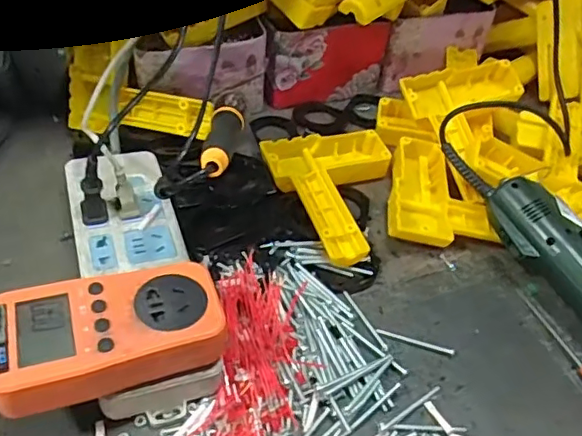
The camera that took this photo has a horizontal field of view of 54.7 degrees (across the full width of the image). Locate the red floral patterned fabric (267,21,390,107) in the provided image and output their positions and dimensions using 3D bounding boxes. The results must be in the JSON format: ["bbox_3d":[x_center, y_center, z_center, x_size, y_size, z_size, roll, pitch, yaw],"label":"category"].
[{"bbox_3d":[0.042,-0.161,0.594,0.128,0.084,0.013,-12,48,-17],"label":"red floral patterned fabric"}]

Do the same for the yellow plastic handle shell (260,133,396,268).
[{"bbox_3d":[0.052,-0.022,0.497,0.114,0.028,0.144,-15,49,-20],"label":"yellow plastic handle shell"}]

